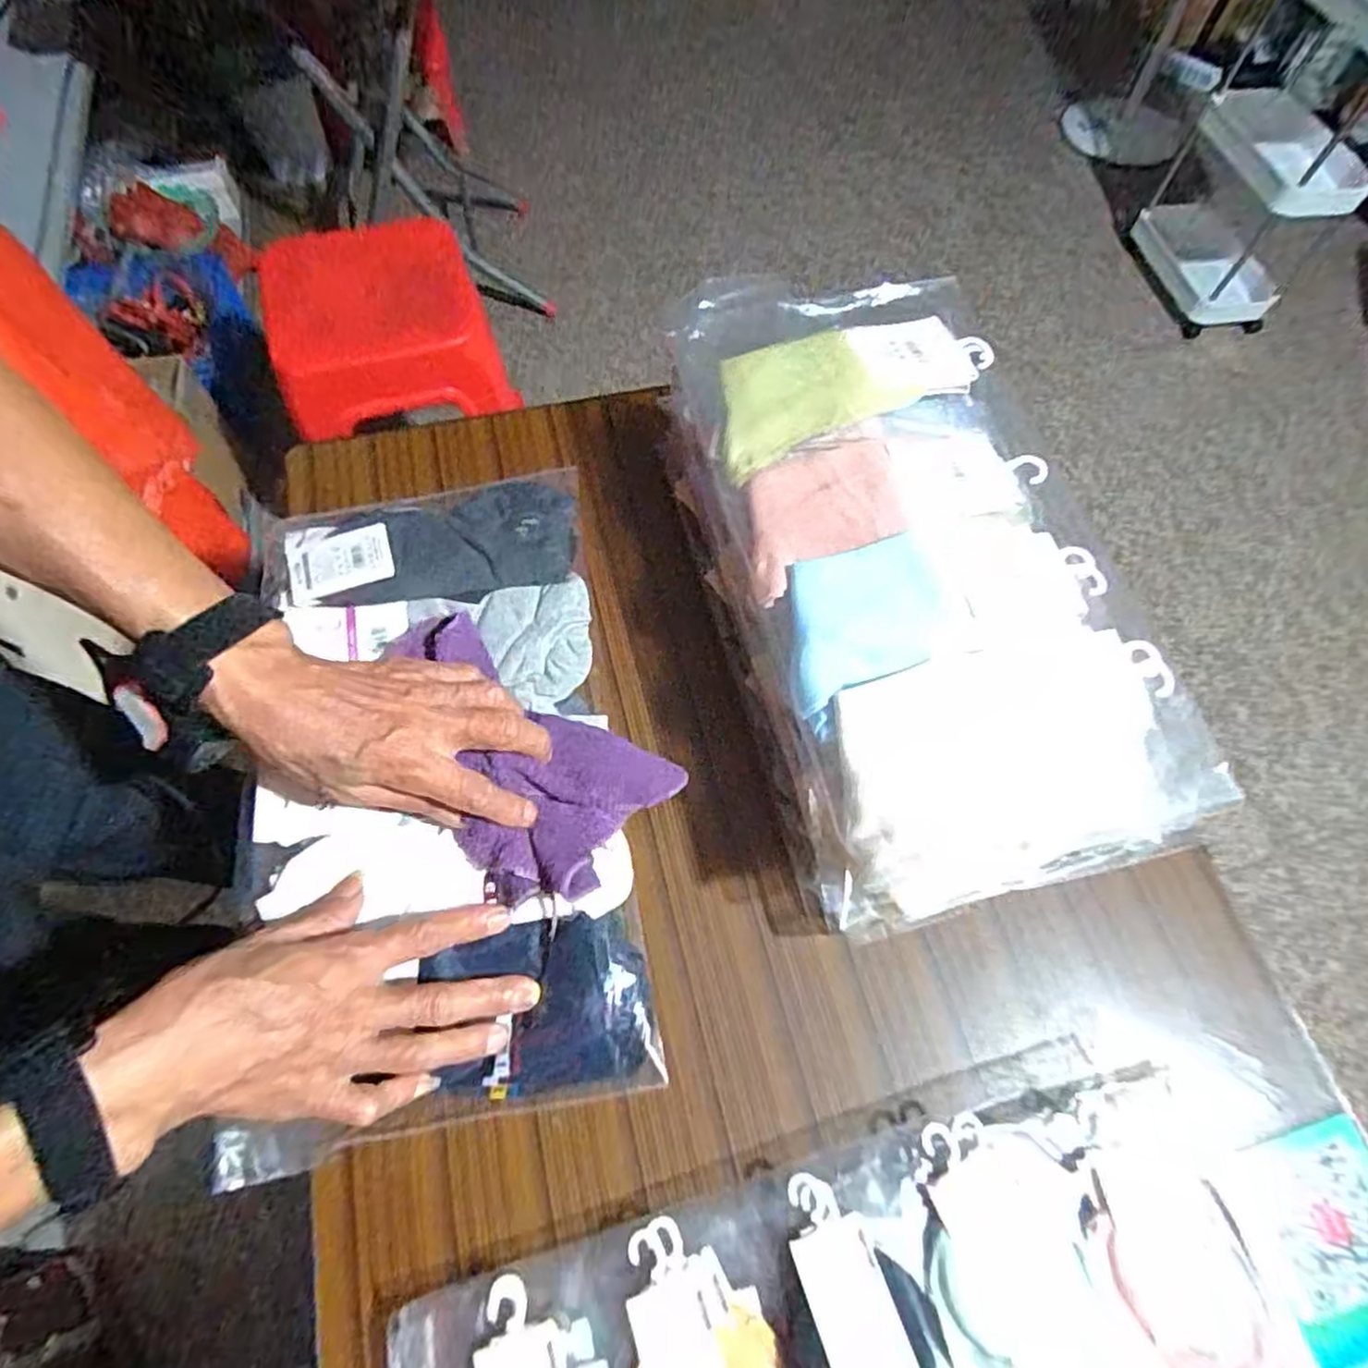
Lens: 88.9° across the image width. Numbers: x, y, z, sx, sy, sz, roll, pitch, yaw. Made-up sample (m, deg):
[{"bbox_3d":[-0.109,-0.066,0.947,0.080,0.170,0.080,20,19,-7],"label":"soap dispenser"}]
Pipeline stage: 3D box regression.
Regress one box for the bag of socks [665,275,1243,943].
[{"bbox_3d":[0.144,-0.082,0.487,0.230,0.111,0.446,-12,66,-7],"label":"bag of socks"}]

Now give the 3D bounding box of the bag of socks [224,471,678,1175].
[{"bbox_3d":[-0.150,0.042,0.460,0.255,0.045,0.434,-8,66,-5],"label":"bag of socks"}]

